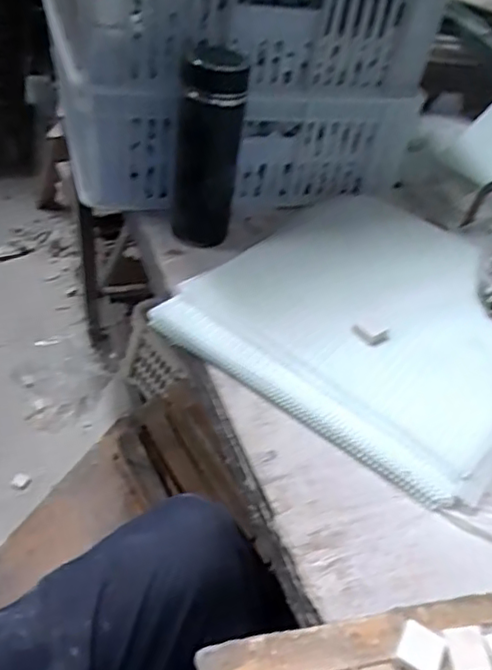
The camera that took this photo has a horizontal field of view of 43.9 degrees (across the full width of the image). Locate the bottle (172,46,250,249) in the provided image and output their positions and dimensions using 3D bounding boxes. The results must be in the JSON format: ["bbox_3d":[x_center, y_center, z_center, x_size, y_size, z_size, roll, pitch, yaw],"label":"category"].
[{"bbox_3d":[-0.040,-0.198,0.659,0.070,0.193,0.070,4,41,-5],"label":"bottle"}]

